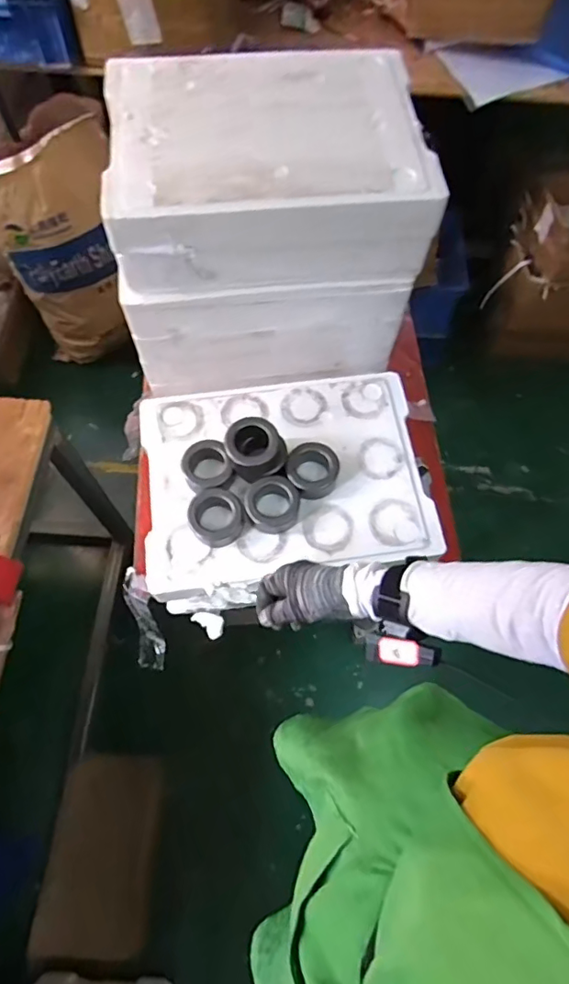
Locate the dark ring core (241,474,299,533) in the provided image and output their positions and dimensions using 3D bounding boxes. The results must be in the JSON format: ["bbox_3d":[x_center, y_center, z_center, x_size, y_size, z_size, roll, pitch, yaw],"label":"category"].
[{"bbox_3d":[-0.016,0.016,0.680,0.068,0.034,0.065,-13,66,-8],"label":"dark ring core"}]

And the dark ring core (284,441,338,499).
[{"bbox_3d":[0.036,-0.033,0.702,0.070,0.036,0.078,-7,66,-6],"label":"dark ring core"}]

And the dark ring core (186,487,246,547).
[{"bbox_3d":[-0.087,0.032,0.676,0.067,0.037,0.065,1,65,-2],"label":"dark ring core"}]

